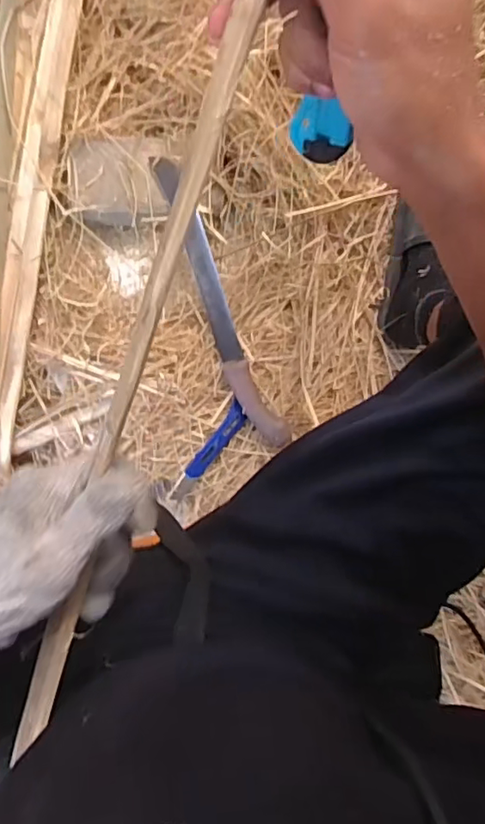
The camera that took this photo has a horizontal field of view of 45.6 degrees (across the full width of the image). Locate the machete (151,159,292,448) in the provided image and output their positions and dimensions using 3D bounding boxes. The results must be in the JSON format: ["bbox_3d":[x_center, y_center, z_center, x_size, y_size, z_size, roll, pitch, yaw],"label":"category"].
[{"bbox_3d":[-0.033,-0.142,0.785,0.051,0.039,0.410,-24,91,-6],"label":"machete"}]

